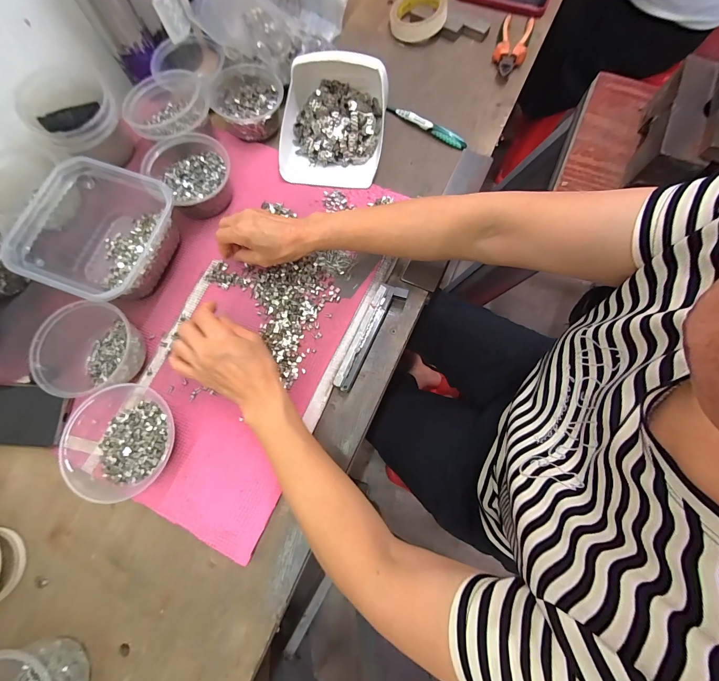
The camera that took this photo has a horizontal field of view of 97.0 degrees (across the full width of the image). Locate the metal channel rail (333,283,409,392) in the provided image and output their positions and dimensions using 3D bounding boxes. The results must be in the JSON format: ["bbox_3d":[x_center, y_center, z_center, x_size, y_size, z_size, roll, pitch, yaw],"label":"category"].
[{"bbox_3d":[0.012,-0.005,0.420,0.038,0.028,0.152,25,77,9],"label":"metal channel rail"}]

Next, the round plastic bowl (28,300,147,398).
[{"bbox_3d":[-0.341,0.014,0.401,0.121,0.061,0.109,4,74,3],"label":"round plastic bowl"}]

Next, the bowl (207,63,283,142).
[{"bbox_3d":[-0.176,-0.376,0.506,0.106,0.047,0.107,-1,74,2],"label":"bowl"}]

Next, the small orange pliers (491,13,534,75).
[{"bbox_3d":[0.266,-0.515,0.554,0.052,0.028,0.131,19,76,7],"label":"small orange pliers"}]

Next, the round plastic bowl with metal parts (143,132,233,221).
[{"bbox_3d":[-0.238,-0.238,0.466,0.115,0.059,0.102,42,80,12],"label":"round plastic bowl with metal parts"}]

